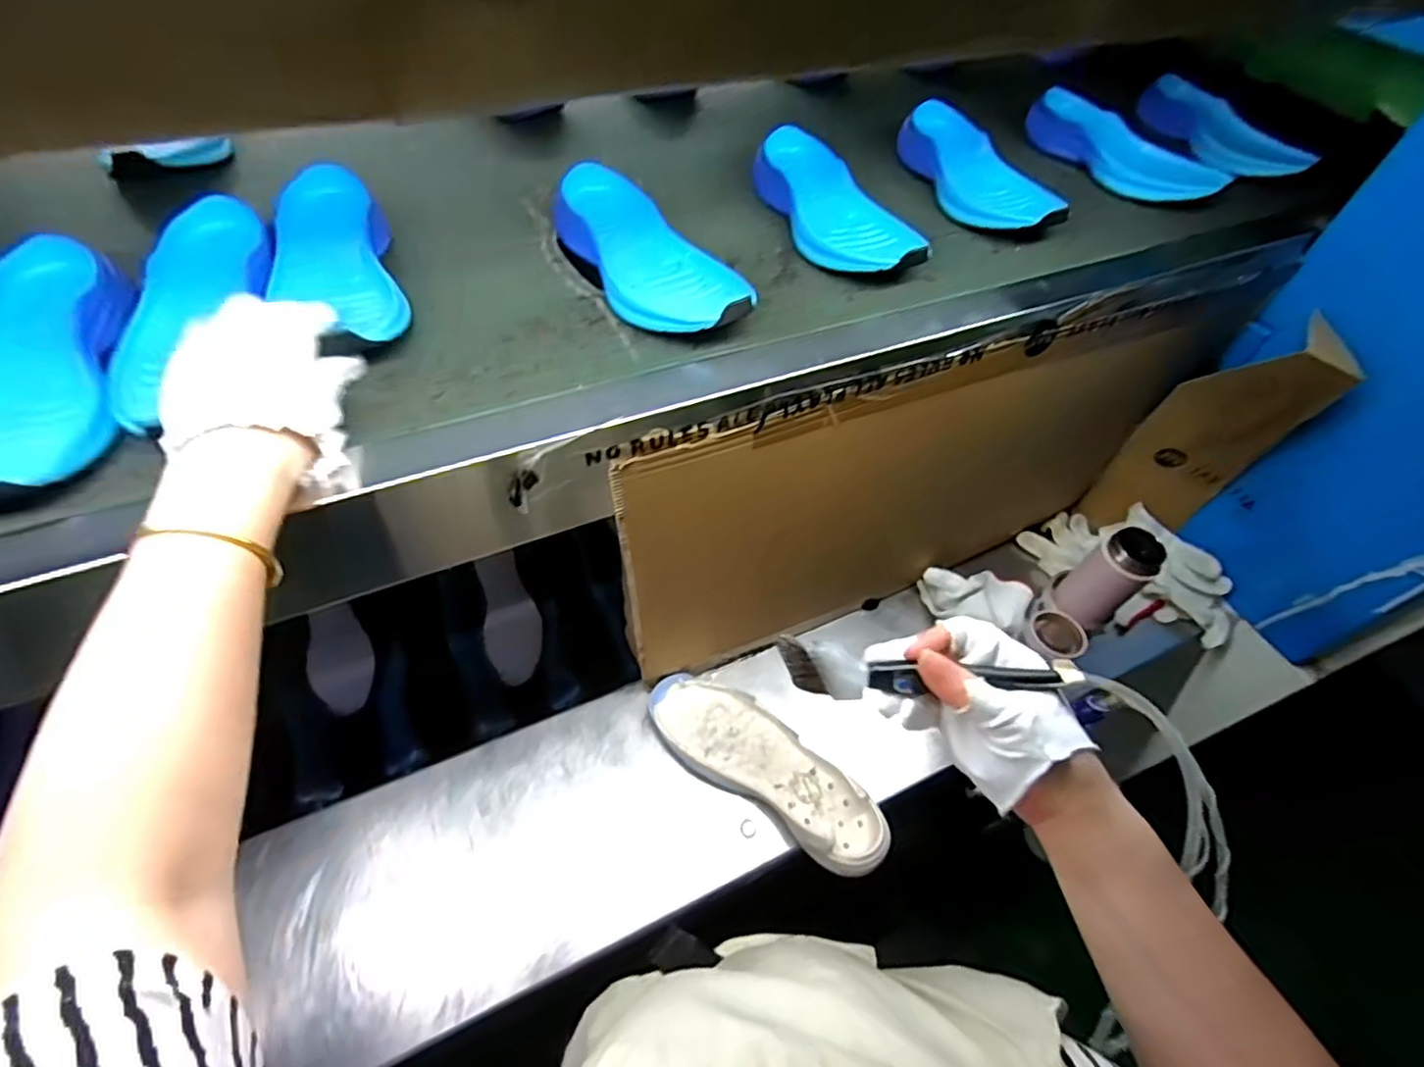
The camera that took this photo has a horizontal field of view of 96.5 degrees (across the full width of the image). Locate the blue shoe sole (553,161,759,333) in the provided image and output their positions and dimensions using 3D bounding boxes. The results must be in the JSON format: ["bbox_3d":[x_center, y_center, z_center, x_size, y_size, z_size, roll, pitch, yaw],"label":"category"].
[{"bbox_3d":[-0.053,-0.219,0.499,0.082,0.055,0.206,-28,56,-23],"label":"blue shoe sole"}]

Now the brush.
[{"bbox_3d":[0.118,0.082,0.358,0.160,0.036,0.010,4,13,8],"label":"brush"}]

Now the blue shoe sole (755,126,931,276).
[{"bbox_3d":[0.108,-0.297,0.573,0.091,0.050,0.222,-18,53,-16],"label":"blue shoe sole"}]

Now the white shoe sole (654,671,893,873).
[{"bbox_3d":[0.056,0.246,0.684,0.278,0.035,0.095,28,55,20],"label":"white shoe sole"}]

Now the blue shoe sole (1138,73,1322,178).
[{"bbox_3d":[0.566,-0.452,0.709,0.080,0.042,0.201,-2,50,-3],"label":"blue shoe sole"}]

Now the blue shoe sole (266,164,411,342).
[{"bbox_3d":[-0.283,-0.203,0.471,0.088,0.046,0.215,-21,63,-18],"label":"blue shoe sole"}]

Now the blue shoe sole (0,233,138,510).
[{"bbox_3d":[-0.420,-0.099,0.391,0.093,0.059,0.212,-18,53,-16],"label":"blue shoe sole"}]

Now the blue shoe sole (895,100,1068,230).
[{"bbox_3d":[0.259,-0.355,0.626,0.081,0.052,0.217,-11,51,-10],"label":"blue shoe sole"}]

